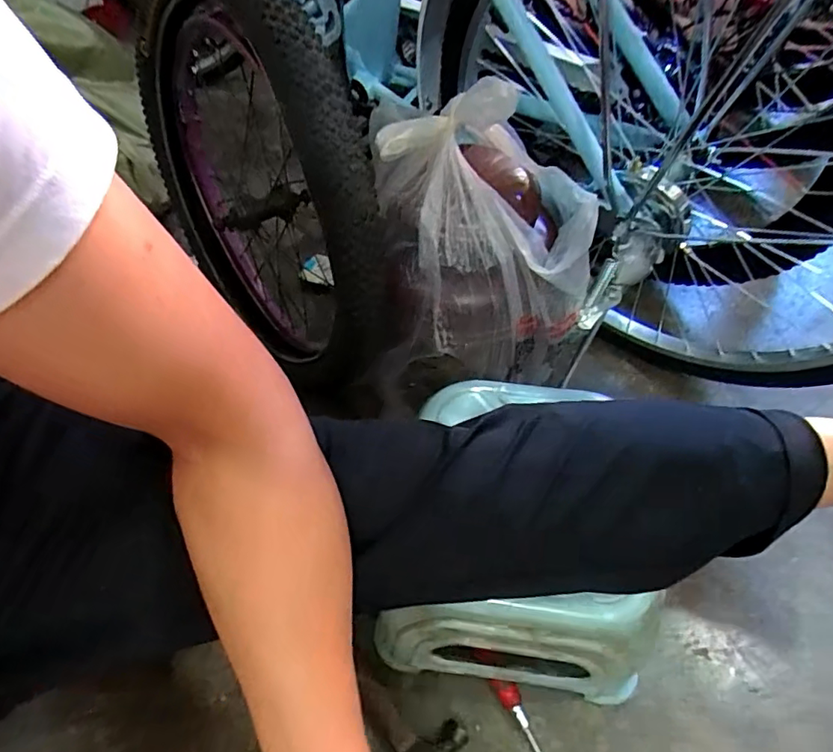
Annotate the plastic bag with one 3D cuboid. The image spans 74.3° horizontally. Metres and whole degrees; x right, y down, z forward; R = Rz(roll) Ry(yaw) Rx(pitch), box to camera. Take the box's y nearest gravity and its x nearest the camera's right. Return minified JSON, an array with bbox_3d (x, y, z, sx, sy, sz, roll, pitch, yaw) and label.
[{"bbox_3d":[0.063,-0.141,0.536,0.197,0.232,0.163,-16,58,-7],"label":"plastic bag"}]

